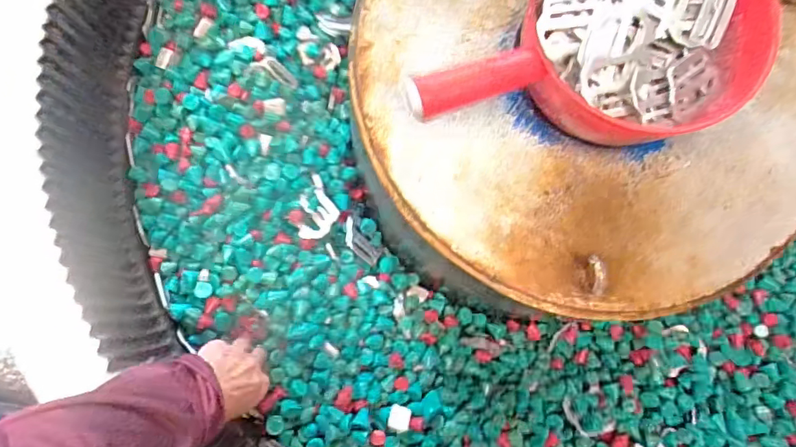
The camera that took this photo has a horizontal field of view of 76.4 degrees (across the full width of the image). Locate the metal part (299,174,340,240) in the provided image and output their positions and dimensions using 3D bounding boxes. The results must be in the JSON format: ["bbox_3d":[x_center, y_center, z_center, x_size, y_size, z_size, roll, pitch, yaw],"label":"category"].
[{"bbox_3d":[-0.089,-0.019,0.577,0.041,0.017,0.075,2,81,-3],"label":"metal part"}]

